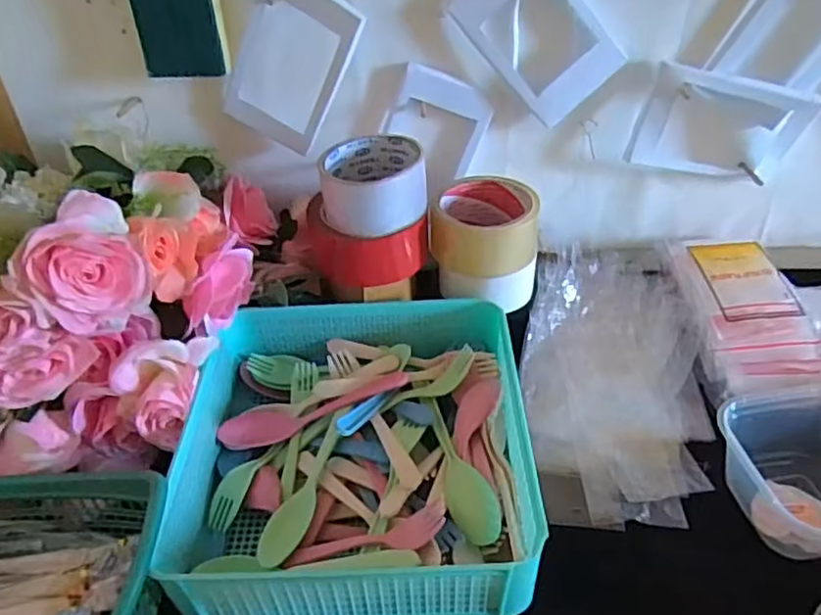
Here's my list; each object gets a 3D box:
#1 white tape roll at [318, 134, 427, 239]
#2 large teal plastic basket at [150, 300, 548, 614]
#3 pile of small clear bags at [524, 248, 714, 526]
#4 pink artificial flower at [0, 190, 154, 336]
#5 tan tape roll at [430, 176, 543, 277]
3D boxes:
[{"bbox_3d":[-0.030,-0.106,0.541,0.085,0.053,0.085,-2,39,1],"label":"white tape roll"},{"bbox_3d":[-0.039,0.096,0.496,0.243,0.070,0.271,-2,39,2],"label":"large teal plastic basket"},{"bbox_3d":[0.178,0.051,0.557,0.148,0.029,0.288,3,50,1],"label":"pile of small clear bags"},{"bbox_3d":[-0.224,-0.022,0.433,0.080,0.087,0.058,-25,44,-25],"label":"pink artificial flower"},{"bbox_3d":[0.064,-0.075,0.567,0.092,0.061,0.082,-2,39,2],"label":"tan tape roll"}]

